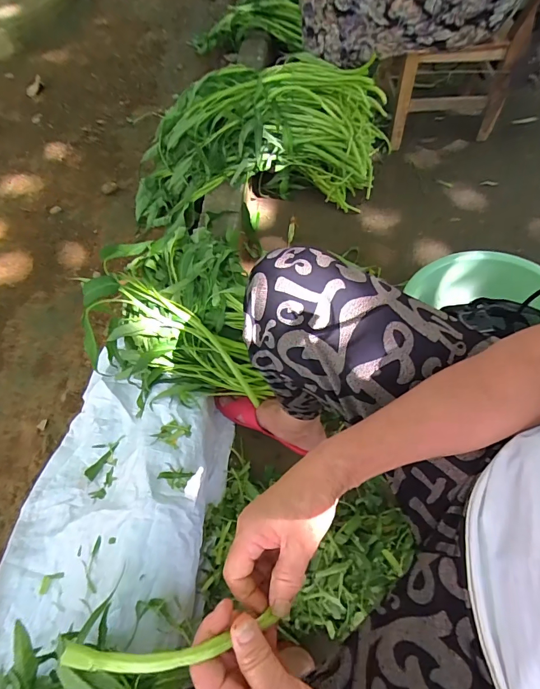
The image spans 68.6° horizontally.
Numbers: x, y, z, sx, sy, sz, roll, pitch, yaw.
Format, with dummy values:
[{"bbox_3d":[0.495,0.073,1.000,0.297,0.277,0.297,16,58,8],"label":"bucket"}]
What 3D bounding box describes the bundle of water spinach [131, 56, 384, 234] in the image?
[{"bbox_3d":[-0.022,-0.524,1.058,0.723,0.288,0.257,-12,60,-4],"label":"bundle of water spinach"}]

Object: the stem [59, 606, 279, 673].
[{"bbox_3d":[-0.072,0.217,0.284,0.152,0.025,0.021,-4,59,-5],"label":"stem"}]

